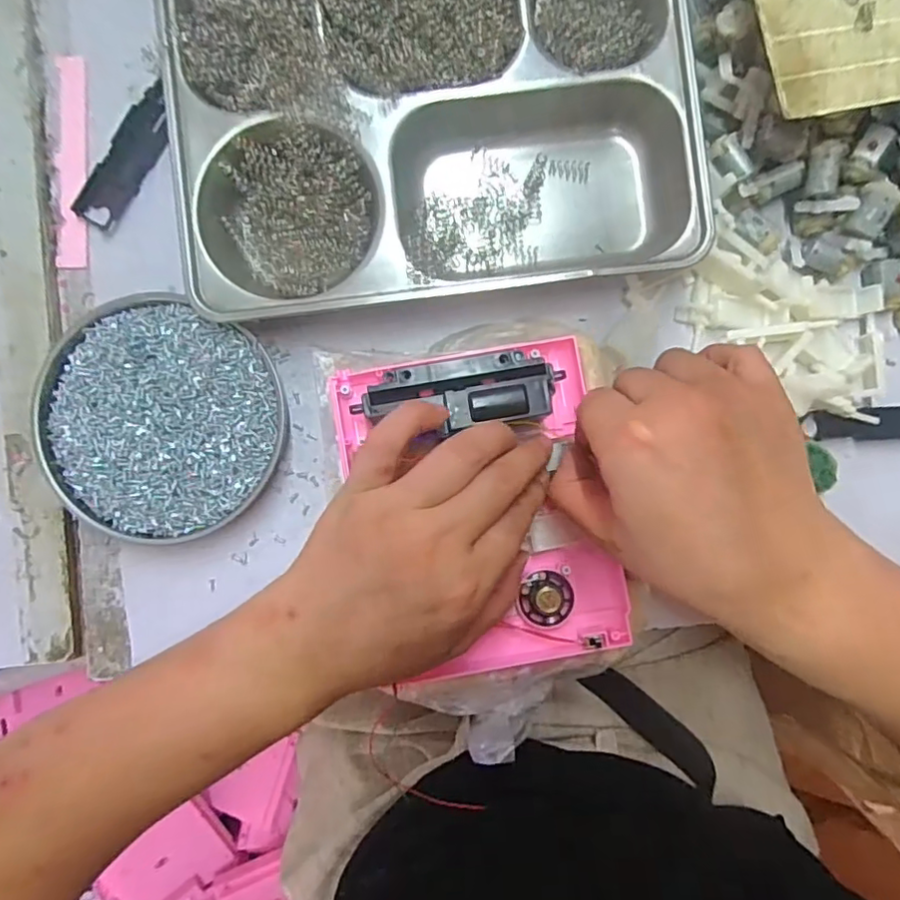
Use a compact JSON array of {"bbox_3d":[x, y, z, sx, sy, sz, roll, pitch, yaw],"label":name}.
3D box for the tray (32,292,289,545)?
[{"bbox_3d":[-0.161,-0.017,0.332,0.130,0.019,0.131,0,89,1],"label":"tray"}]

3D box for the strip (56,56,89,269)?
[{"bbox_3d":[-0.221,-0.168,0.349,0.016,0.004,0.124,-1,88,-12],"label":"strip"}]

